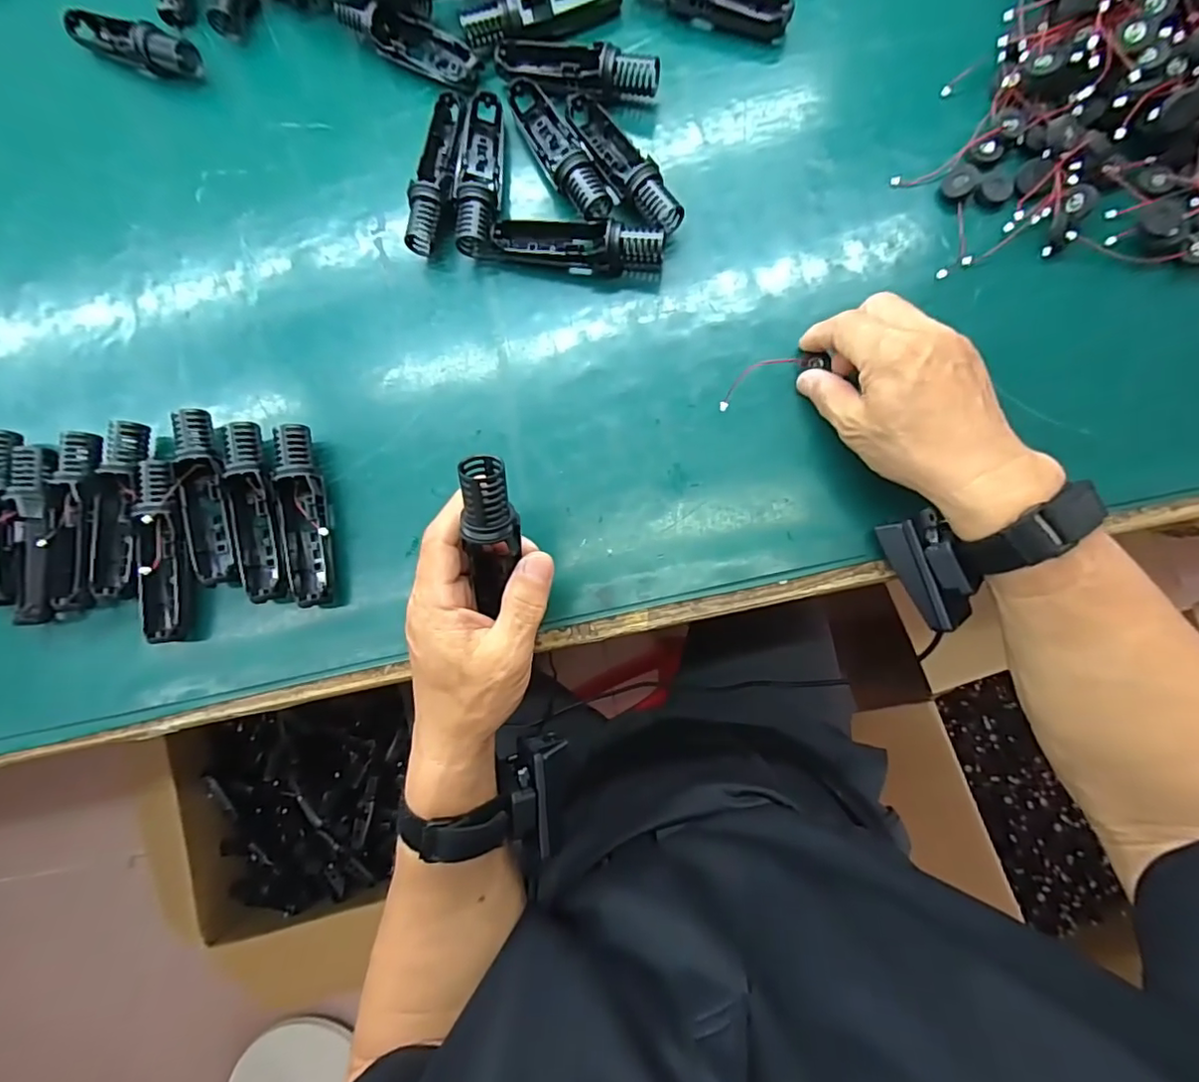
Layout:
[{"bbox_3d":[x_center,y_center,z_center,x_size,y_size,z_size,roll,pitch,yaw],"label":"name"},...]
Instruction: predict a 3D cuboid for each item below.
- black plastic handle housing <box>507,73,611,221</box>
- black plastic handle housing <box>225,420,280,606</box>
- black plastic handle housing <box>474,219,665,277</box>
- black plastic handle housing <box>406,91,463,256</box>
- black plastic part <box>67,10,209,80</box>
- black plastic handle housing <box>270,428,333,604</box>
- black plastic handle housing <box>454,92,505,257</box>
[{"bbox_3d":[-0.029,-0.282,0.400,0.028,0.025,0.124,-28,80,1],"label":"black plastic handle housing"},{"bbox_3d":[-0.237,-0.020,0.382,0.032,0.032,0.122,-10,81,4],"label":"black plastic handle housing"},{"bbox_3d":[-0.020,-0.210,0.391,0.129,0.032,0.033,9,83,7],"label":"black plastic handle housing"},{"bbox_3d":[-0.119,-0.271,0.410,0.026,0.032,0.123,6,82,6],"label":"black plastic handle housing"},{"bbox_3d":[-0.379,-0.407,0.452,0.125,0.034,0.030,25,85,8],"label":"black plastic part"},{"bbox_3d":[-0.200,-0.018,0.378,0.030,0.033,0.122,-10,81,4],"label":"black plastic handle housing"},{"bbox_3d":[-0.088,-0.268,0.407,0.030,0.033,0.121,-2,82,5],"label":"black plastic handle housing"}]

